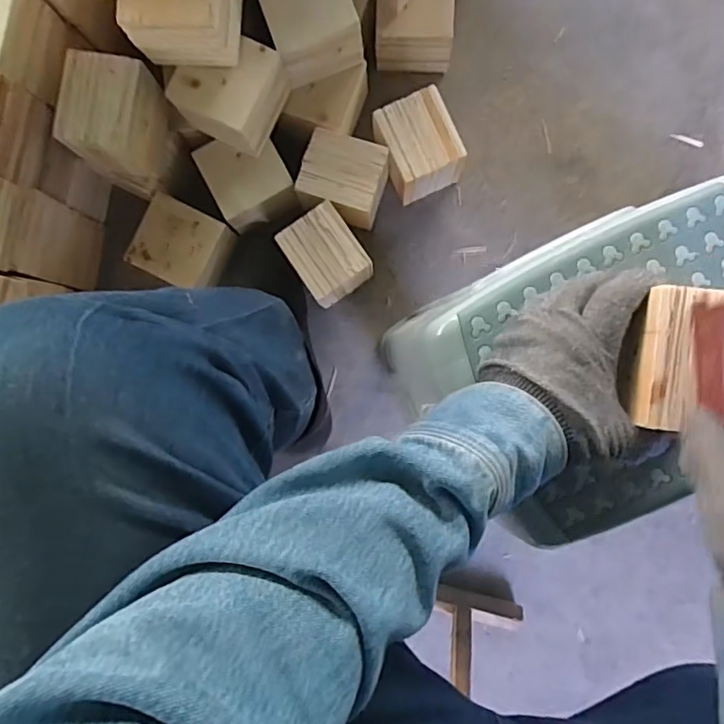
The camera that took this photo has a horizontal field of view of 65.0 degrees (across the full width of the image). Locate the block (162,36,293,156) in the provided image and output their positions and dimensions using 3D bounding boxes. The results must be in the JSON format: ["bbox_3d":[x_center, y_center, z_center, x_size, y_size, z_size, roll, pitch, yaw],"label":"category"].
[{"bbox_3d":[-0.151,-0.312,0.656,0.101,0.074,0.102,29,90,3],"label":"block"}]

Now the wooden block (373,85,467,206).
[{"bbox_3d":[0.070,-0.266,0.724,0.089,0.096,0.102,-25,87,2],"label":"wooden block"}]

